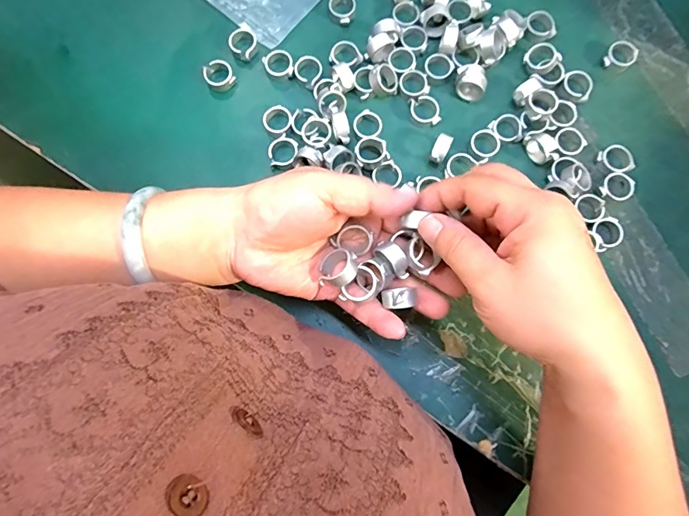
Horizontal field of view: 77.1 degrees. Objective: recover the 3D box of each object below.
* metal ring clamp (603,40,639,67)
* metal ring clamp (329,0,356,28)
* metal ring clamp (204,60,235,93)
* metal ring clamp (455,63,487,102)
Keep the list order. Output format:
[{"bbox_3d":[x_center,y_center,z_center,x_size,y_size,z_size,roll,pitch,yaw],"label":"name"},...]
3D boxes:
[{"bbox_3d":[0.208,-0.152,0.326,0.020,0.010,0.025,41,82,7],"label":"metal ring clamp"},{"bbox_3d":[-0.002,-0.193,0.334,0.020,0.009,0.023,-2,79,0],"label":"metal ring clamp"},{"bbox_3d":[-0.094,-0.137,0.325,0.020,0.010,0.021,0,79,1],"label":"metal ring clamp"},{"bbox_3d":[0.092,-0.127,0.317,0.022,0.022,0.020,5,79,2],"label":"metal ring clamp"}]

